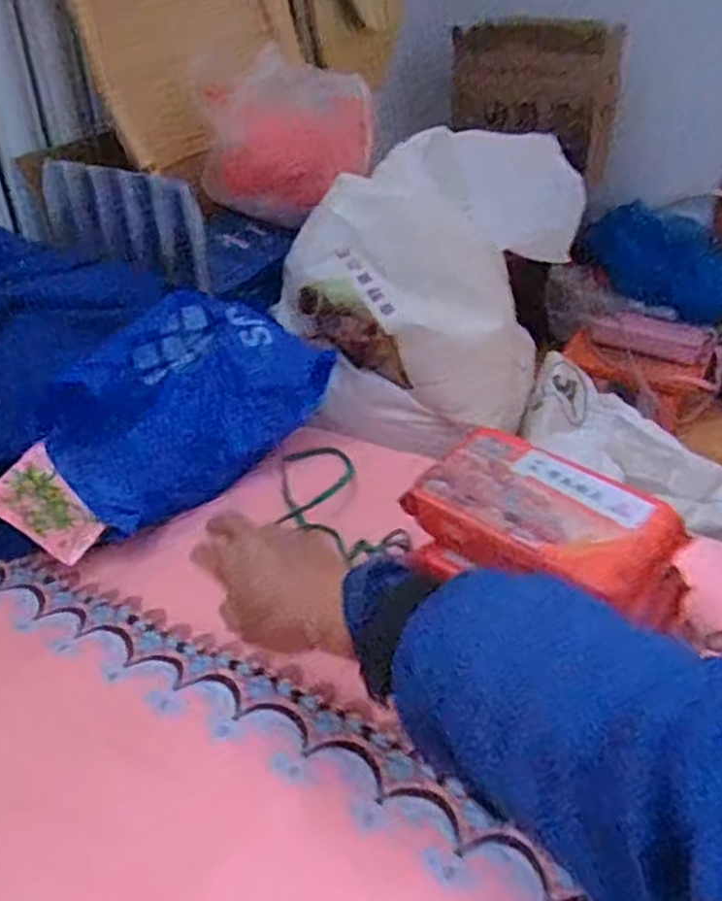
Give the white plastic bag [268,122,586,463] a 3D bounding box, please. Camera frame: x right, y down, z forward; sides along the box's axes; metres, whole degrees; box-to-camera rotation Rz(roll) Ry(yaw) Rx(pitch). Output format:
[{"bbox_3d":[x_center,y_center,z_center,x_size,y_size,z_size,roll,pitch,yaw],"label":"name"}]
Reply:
[{"bbox_3d":[0.102,-0.231,1.067,0.300,0.292,0.367,19,39,25],"label":"white plastic bag"}]

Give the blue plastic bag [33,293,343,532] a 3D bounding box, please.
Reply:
[{"bbox_3d":[-0.184,-0.053,0.809,0.282,0.128,0.168,-27,42,-30],"label":"blue plastic bag"}]

